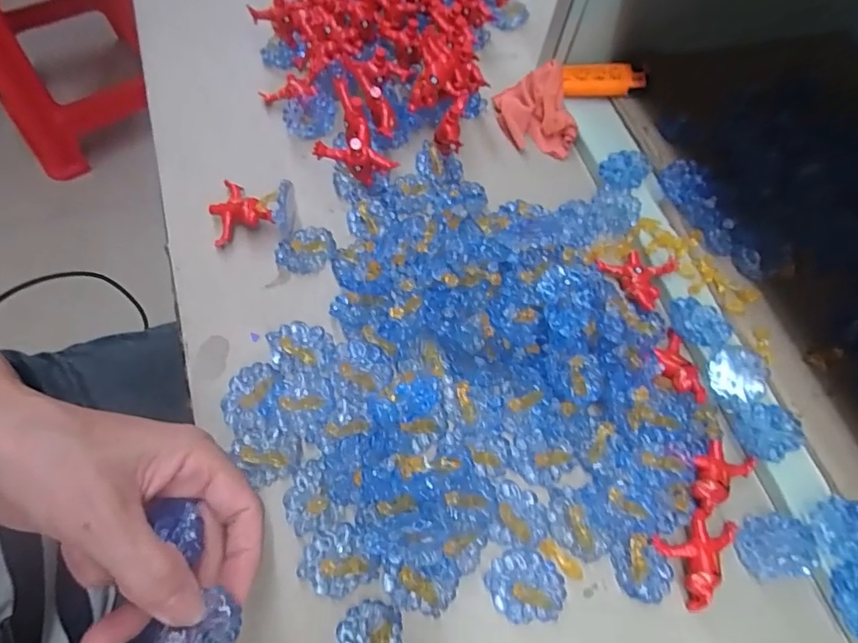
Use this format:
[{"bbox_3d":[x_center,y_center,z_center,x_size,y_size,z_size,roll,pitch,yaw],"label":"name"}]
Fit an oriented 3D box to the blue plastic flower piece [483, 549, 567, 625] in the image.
[{"bbox_3d":[0.047,0.128,0.250,0.037,0.011,0.031,3,66,0],"label":"blue plastic flower piece"}]

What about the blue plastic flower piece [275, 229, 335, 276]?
[{"bbox_3d":[-0.077,-0.045,0.325,0.031,0.004,0.033,0,66,-1],"label":"blue plastic flower piece"}]

